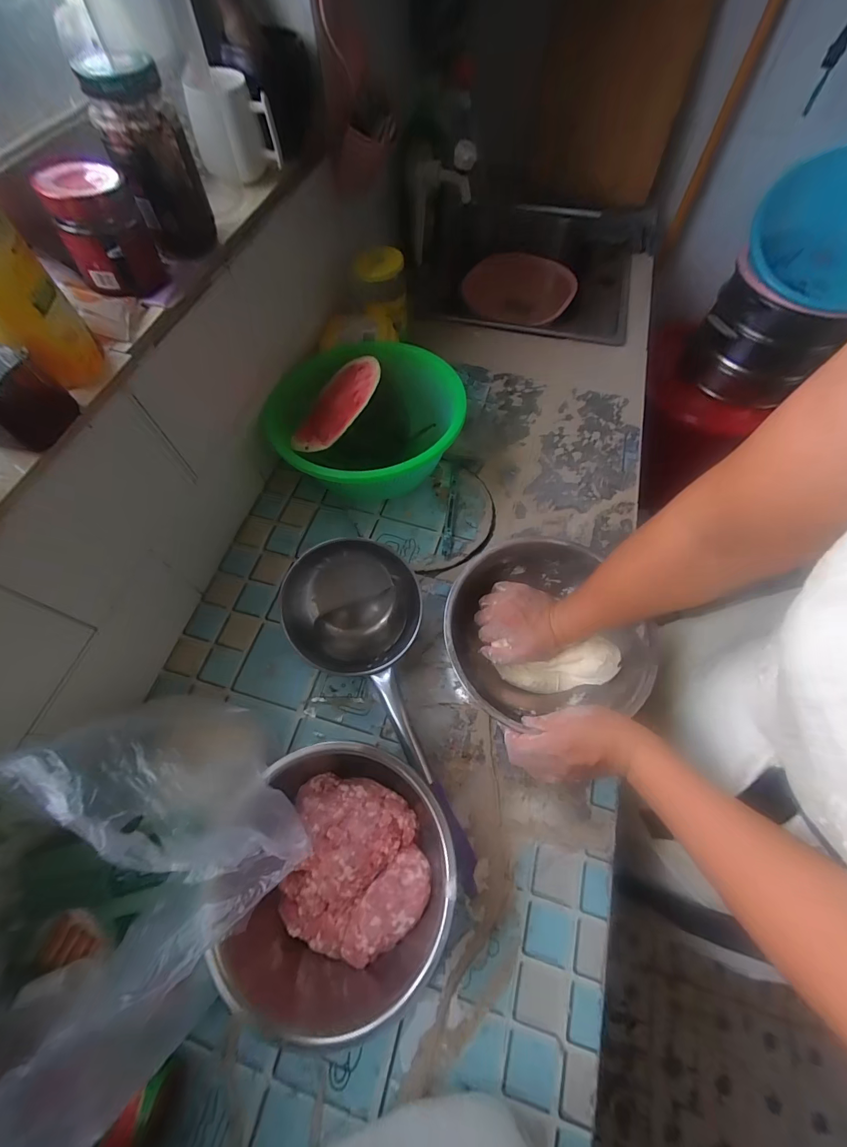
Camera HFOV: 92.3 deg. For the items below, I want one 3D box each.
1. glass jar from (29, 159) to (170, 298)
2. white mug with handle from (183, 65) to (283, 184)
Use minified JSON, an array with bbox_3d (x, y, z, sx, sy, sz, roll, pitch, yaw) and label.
[{"bbox_3d":[-0.303,-0.323,0.386,0.073,0.081,0.067,0,64,0],"label":"glass jar"},{"bbox_3d":[-0.232,-0.539,0.487,0.086,0.083,0.065,-38,70,-16],"label":"white mug with handle"}]

